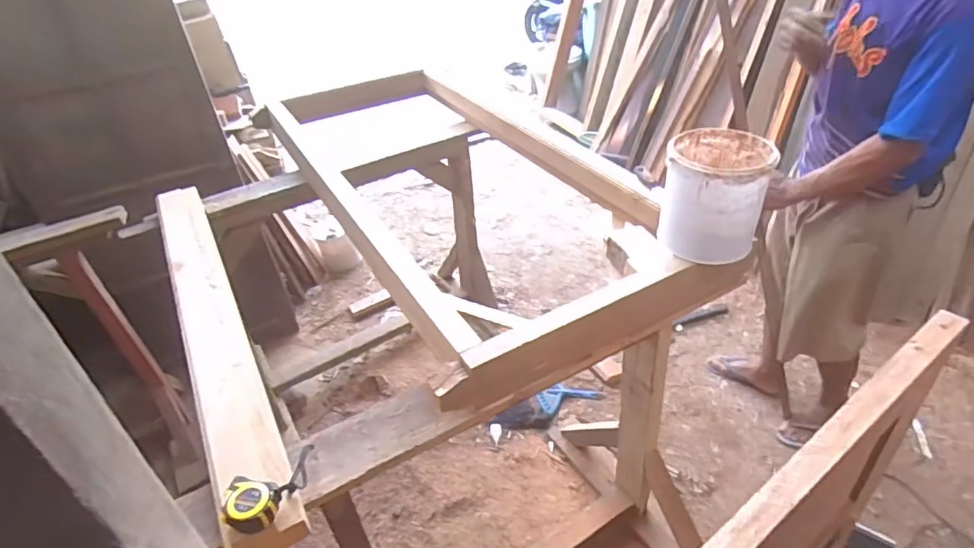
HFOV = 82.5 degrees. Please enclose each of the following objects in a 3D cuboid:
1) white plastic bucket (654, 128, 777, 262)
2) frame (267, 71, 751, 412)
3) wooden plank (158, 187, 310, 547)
[{"bbox_3d":[0.422,-0.147,1.040,0.170,0.184,0.178,-3,37,3],"label":"white plastic bucket"},{"bbox_3d":[-0.109,-0.260,1.491,0.648,0.136,1.402,-21,40,-20],"label":"frame"},{"bbox_3d":[-0.561,0.072,1.127,0.114,0.069,1.116,-22,40,-21],"label":"wooden plank"}]

